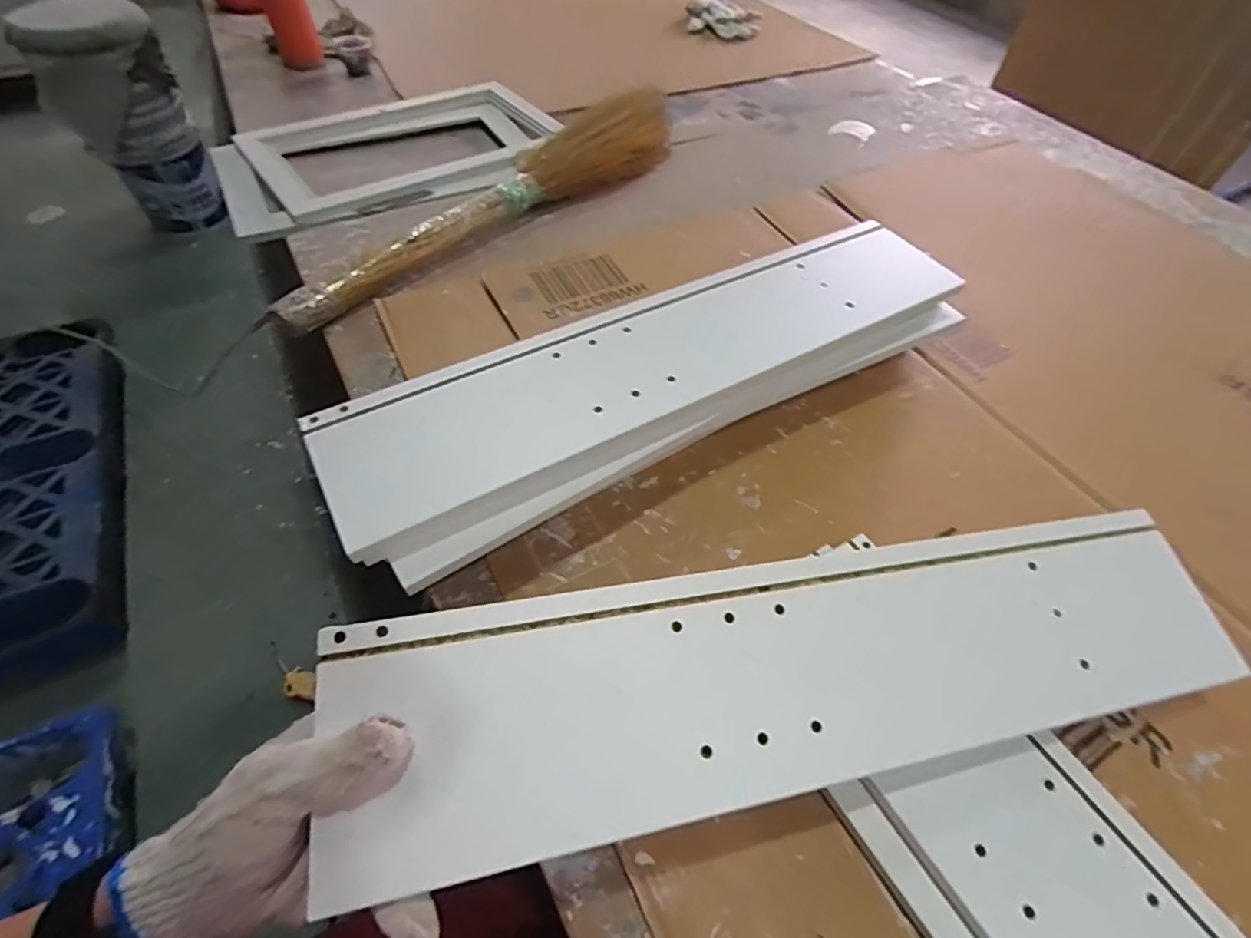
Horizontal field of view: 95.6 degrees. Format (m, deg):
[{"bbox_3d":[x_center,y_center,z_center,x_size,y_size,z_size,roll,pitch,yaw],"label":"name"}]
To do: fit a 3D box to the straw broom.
[{"bbox_3d":[-0.151,-0.343,0.693,0.090,0.071,0.603,40,60,22],"label":"straw broom"}]

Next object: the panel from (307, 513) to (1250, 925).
[{"bbox_3d":[0.119,0.109,0.328,0.533,0.025,0.120,-5,54,-14],"label":"panel"}]

